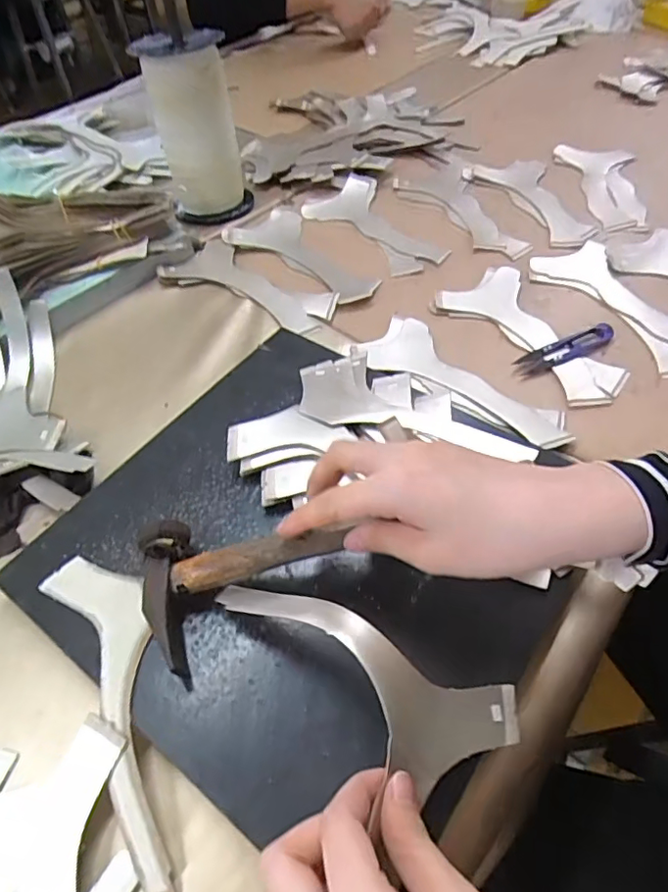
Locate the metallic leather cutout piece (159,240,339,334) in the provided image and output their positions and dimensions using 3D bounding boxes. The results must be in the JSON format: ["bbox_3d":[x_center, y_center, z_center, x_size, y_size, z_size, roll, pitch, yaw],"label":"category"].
[{"bbox_3d":[-0.084,-0.168,0.576,0.187,0.017,0.080,26,57,23],"label":"metallic leather cutout piece"}]

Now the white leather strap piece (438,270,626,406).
[{"bbox_3d":[0.189,-0.107,0.517,0.095,0.006,0.186,-31,56,-20],"label":"white leather strap piece"}]

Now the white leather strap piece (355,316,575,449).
[{"bbox_3d":[0.117,-0.066,0.479,0.183,0.019,0.087,24,56,22],"label":"white leather strap piece"}]

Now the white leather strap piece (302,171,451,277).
[{"bbox_3d":[0.050,-0.257,0.644,0.097,0.017,0.187,-31,55,-19],"label":"white leather strap piece"}]

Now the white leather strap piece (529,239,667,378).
[{"bbox_3d":[0.275,-0.135,0.531,0.089,0.004,0.195,-20,52,-12],"label":"white leather strap piece"}]

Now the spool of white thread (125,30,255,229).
[{"bbox_3d":[-0.149,-0.340,0.619,0.086,0.176,0.093,-2,51,3],"label":"spool of white thread"}]

